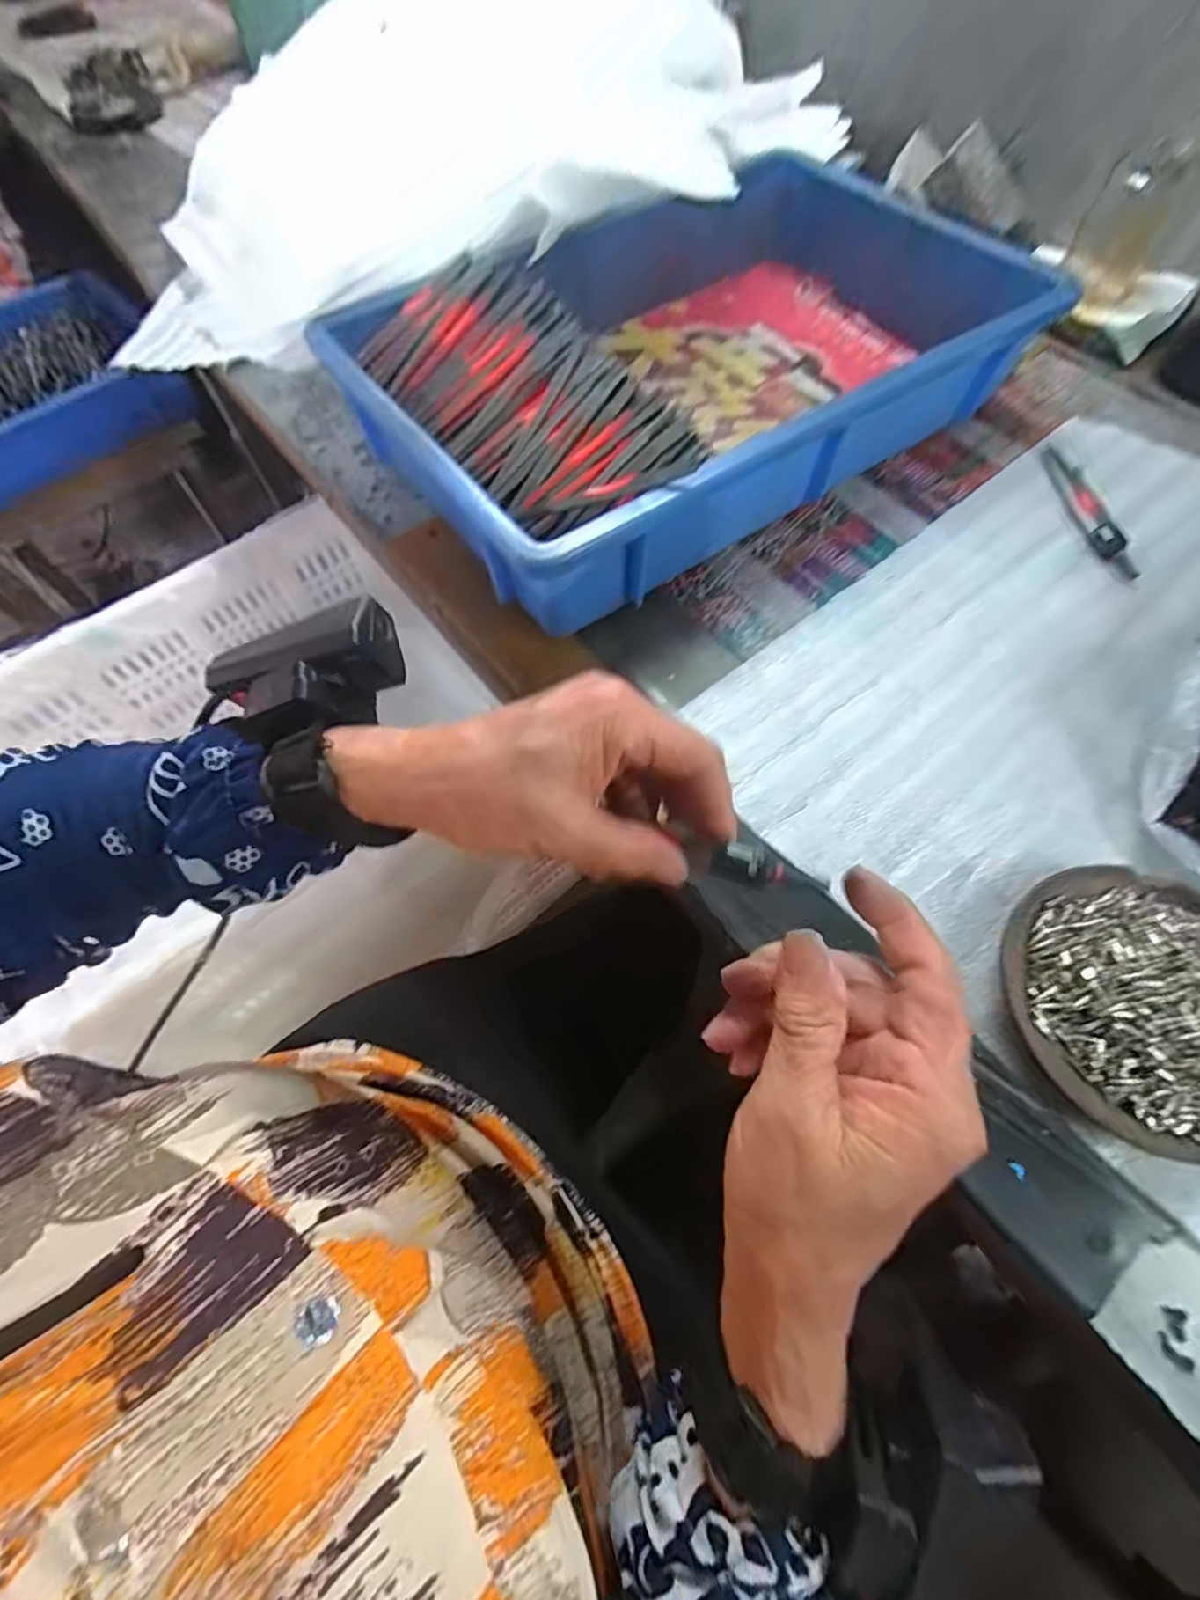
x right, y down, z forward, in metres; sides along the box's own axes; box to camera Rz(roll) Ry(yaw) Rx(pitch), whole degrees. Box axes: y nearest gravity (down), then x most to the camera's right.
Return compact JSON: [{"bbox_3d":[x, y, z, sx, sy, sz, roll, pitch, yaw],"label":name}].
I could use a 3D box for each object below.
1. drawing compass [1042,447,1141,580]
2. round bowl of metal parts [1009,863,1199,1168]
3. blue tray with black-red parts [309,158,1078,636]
[{"bbox_3d":[0.319,-0.193,0.394,0.016,0.008,0.124,-4,63,1],"label":"drawing compass"},{"bbox_3d":[0.234,0.085,0.250,0.106,0.026,0.113,-1,63,2],"label":"round bowl of metal parts"},{"bbox_3d":[0.076,-0.333,0.427,0.493,0.098,0.313,-33,67,-13],"label":"blue tray with black-red parts"}]

